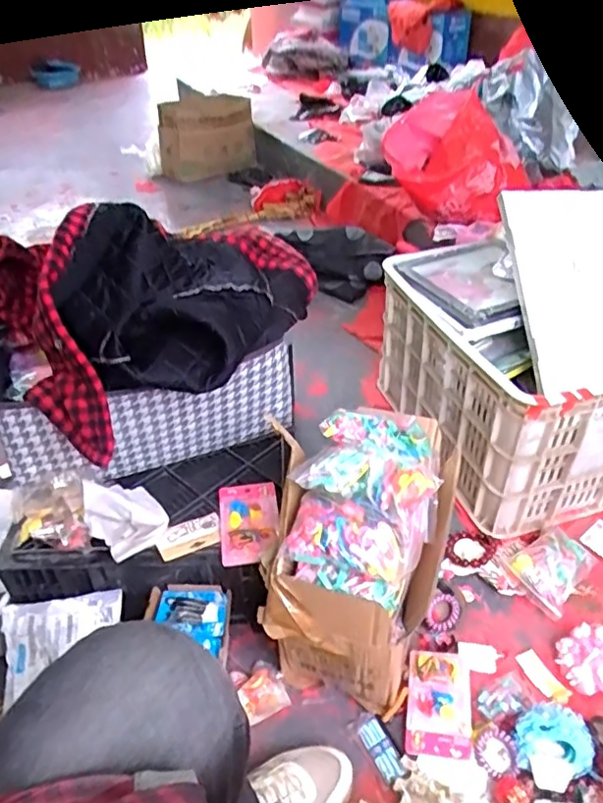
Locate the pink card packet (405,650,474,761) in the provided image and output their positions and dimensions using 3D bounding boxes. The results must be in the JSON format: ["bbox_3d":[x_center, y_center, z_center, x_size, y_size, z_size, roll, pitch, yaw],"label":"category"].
[{"bbox_3d":[0.177,0.389,0.774,0.081,0.009,0.131,1,41,8],"label":"pink card packet"}]

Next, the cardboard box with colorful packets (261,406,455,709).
[{"bbox_3d":[0.073,0.213,0.767,0.197,0.317,0.230,7,39,10],"label":"cardboard box with colorful packets"}]

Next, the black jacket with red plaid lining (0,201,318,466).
[{"bbox_3d":[-0.146,-0.138,0.766,0.210,0.201,0.393,18,42,22],"label":"black jacket with red plaid lining"}]

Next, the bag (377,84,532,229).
[{"bbox_3d":[0.373,-0.591,1.477,0.323,0.255,0.251,3,39,5],"label":"bag"}]

